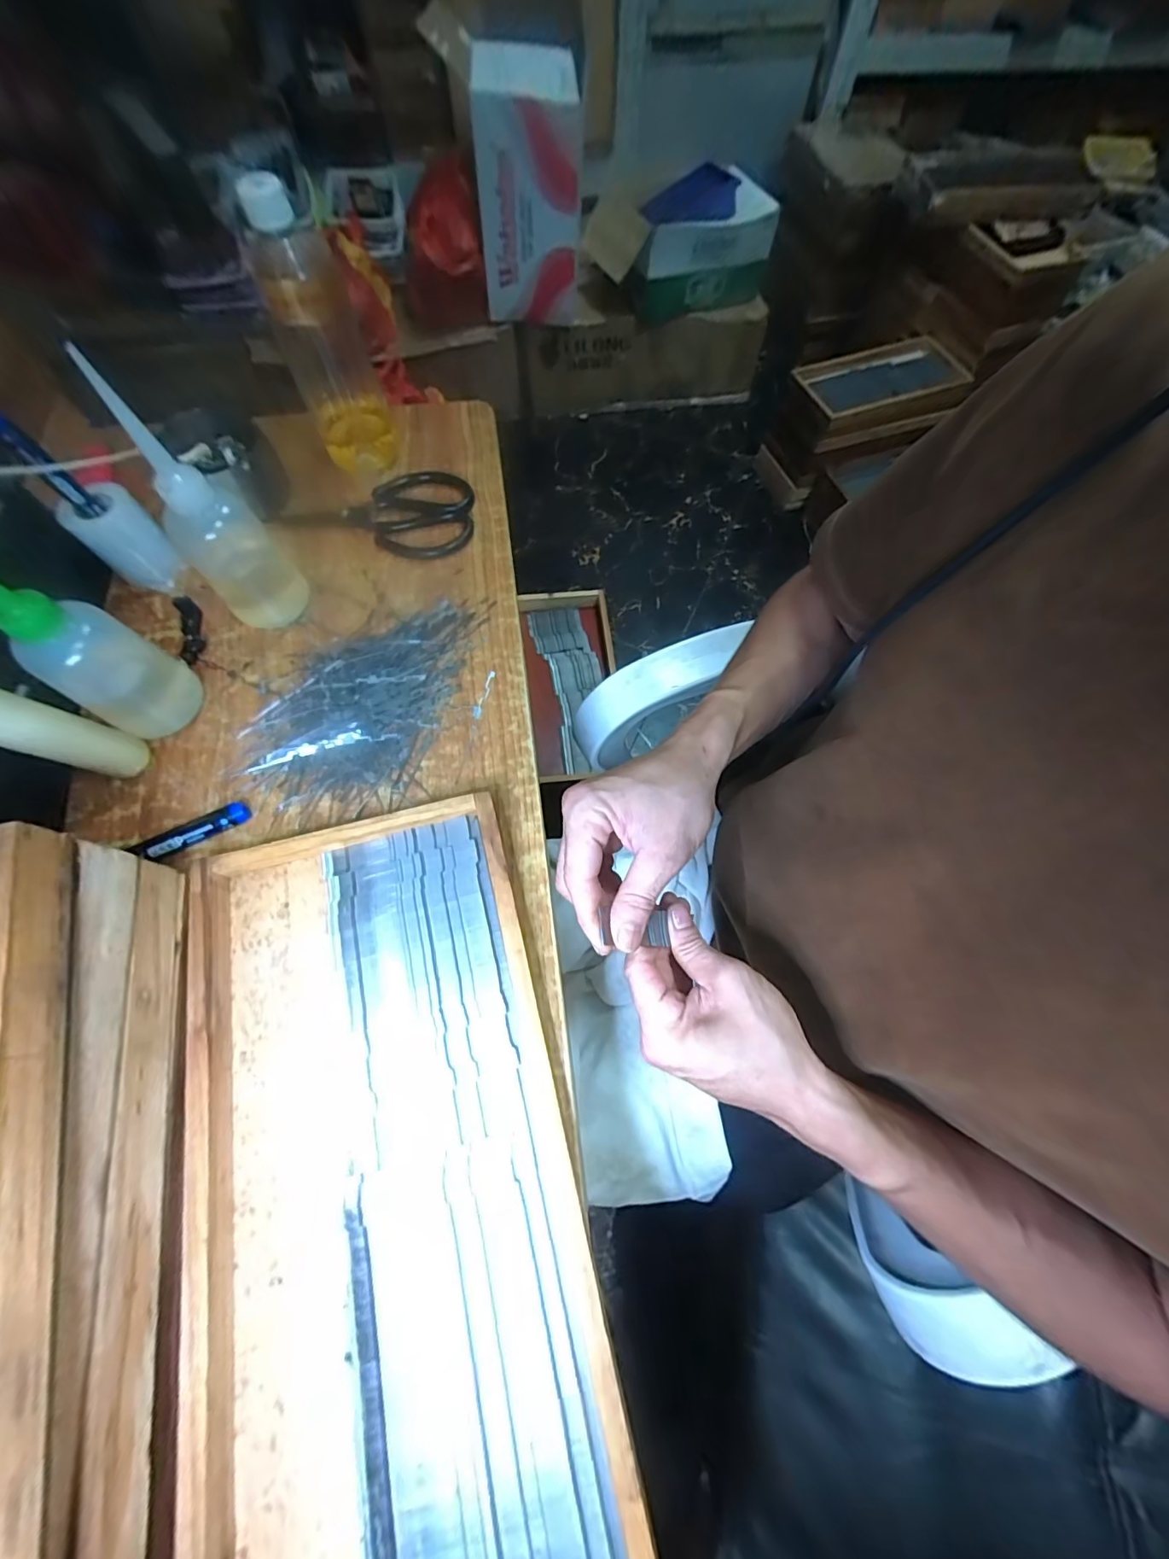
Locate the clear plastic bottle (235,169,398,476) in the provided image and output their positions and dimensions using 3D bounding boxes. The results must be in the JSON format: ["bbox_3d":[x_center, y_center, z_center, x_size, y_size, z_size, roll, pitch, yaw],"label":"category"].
[{"bbox_3d":[-0.222,-0.370,0.420,0.072,0.180,0.078,-24,70,-10],"label":"clear plastic bottle"}]

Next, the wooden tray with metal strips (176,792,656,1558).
[{"bbox_3d":[-0.106,0.225,0.269,0.195,0.027,0.424,-13,68,-4],"label":"wooden tray with metal strips"}]

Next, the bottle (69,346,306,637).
[{"bbox_3d":[-0.275,-0.192,0.356,0.062,0.180,0.054,-38,73,-14],"label":"bottle"}]

